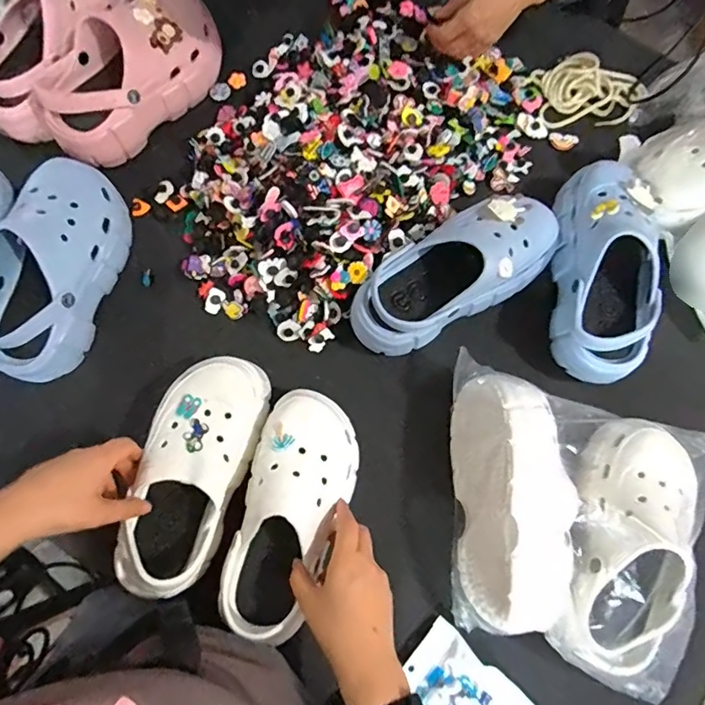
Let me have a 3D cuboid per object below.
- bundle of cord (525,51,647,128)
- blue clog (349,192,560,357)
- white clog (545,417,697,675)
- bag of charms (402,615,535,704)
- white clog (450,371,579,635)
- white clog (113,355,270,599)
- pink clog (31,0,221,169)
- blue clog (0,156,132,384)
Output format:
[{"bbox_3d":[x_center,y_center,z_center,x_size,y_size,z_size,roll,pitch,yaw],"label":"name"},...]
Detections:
[{"bbox_3d":[0.328,-0.362,0.667,0.150,0.026,0.098,-15,79,-5],"label":"bundle of cord"},{"bbox_3d":[0.120,-0.093,0.553,0.254,0.085,0.100,-31,81,-7],"label":"blue clog"},{"bbox_3d":[0.275,0.189,0.495,0.119,0.105,0.250,18,78,2],"label":"white clog"},{"bbox_3d":[0.111,0.374,0.512,0.135,0.010,0.111,42,80,7],"label":"bag of charms"},{"bbox_3d":[0.173,0.146,0.504,0.116,0.089,0.254,0,78,-2],"label":"white clog"},{"bbox_3d":[-0.169,0.118,0.501,0.103,0.073,0.243,19,79,2],"label":"white clog"},{"bbox_3d":[-0.277,-0.356,0.613,0.254,0.086,0.117,-44,82,-9],"label":"pink clog"},{"bbox_3d":[-0.345,-0.098,0.553,0.106,0.079,0.256,17,78,2],"label":"blue clog"}]

